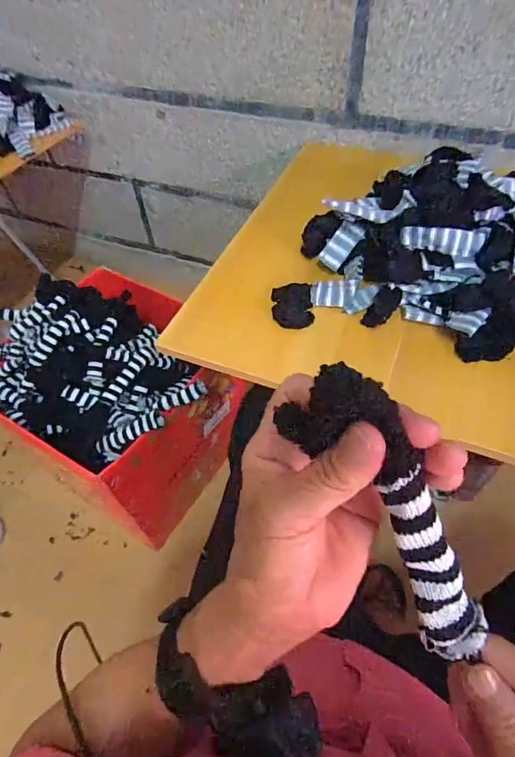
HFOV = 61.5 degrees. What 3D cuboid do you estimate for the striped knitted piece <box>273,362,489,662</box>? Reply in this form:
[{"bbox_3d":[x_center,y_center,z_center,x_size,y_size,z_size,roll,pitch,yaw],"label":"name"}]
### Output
[{"bbox_3d":[0.059,0.063,0.184,0.032,0.036,0.146,-32,101,-18],"label":"striped knitted piece"}]

